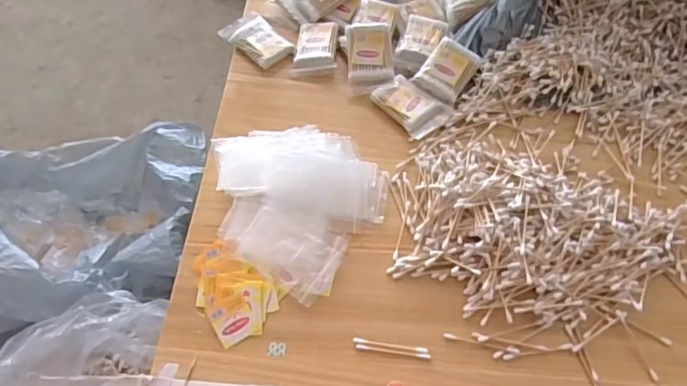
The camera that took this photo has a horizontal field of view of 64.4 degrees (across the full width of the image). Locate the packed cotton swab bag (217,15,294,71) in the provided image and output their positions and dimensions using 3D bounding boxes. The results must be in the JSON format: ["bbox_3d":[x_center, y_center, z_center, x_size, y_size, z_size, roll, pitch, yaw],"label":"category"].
[{"bbox_3d":[-0.109,-0.194,0.688,0.090,0.021,0.055,37,66,21],"label":"packed cotton swab bag"}]

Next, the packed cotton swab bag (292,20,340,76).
[{"bbox_3d":[-0.035,-0.178,0.680,0.053,0.023,0.075,1,59,2],"label":"packed cotton swab bag"}]

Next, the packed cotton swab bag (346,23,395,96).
[{"bbox_3d":[0.033,-0.162,0.651,0.055,0.017,0.085,-2,78,-3],"label":"packed cotton swab bag"}]

